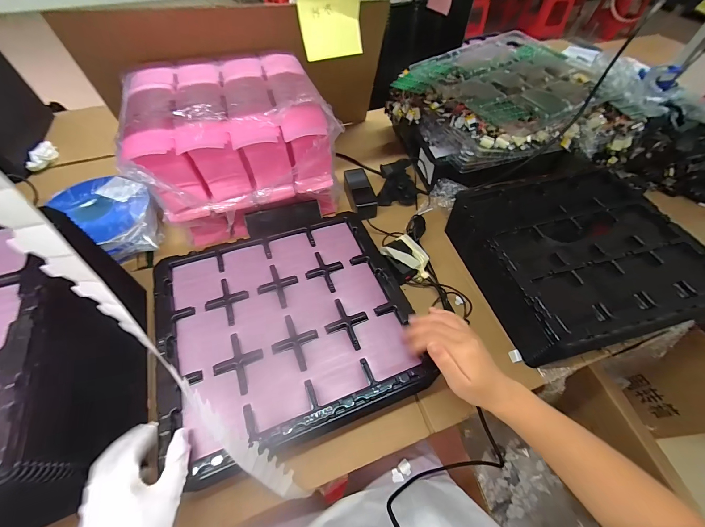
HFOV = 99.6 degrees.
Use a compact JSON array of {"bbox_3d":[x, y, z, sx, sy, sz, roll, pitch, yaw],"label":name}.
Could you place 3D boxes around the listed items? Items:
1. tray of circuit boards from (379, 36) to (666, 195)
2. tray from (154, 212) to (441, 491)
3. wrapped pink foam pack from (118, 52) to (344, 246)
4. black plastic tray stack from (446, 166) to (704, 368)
[{"bbox_3d":[0.408,-0.364,0.757,0.529,0.209,0.409,-24,59,-17],"label":"tray of circuit boards"},{"bbox_3d":[-0.097,0.081,0.459,0.364,0.026,0.339,-18,58,-14],"label":"tray"},{"bbox_3d":[-0.228,-0.232,0.614,0.333,0.242,0.276,-18,58,-14],"label":"wrapped pink foam pack"},{"bbox_3d":[0.424,-0.031,0.584,0.365,0.101,0.358,-13,57,-11],"label":"black plastic tray stack"}]

